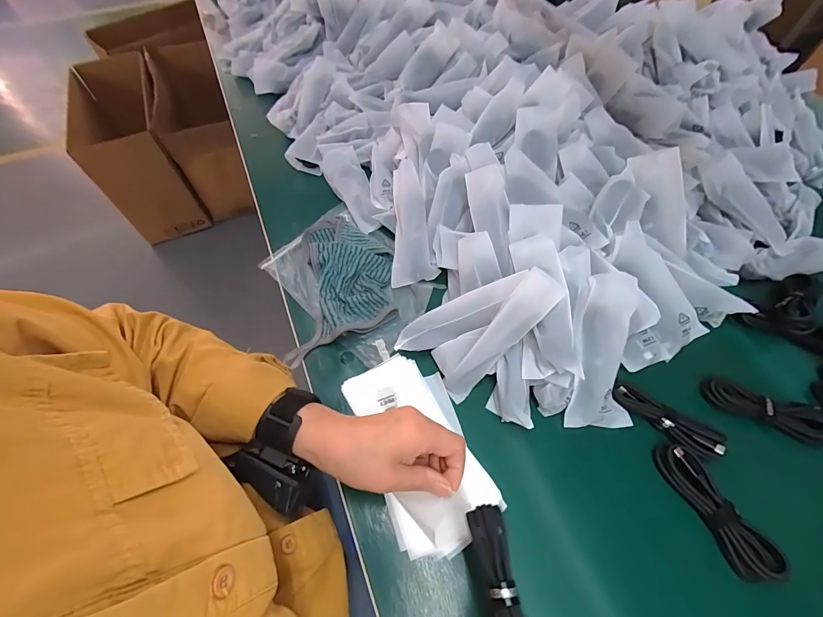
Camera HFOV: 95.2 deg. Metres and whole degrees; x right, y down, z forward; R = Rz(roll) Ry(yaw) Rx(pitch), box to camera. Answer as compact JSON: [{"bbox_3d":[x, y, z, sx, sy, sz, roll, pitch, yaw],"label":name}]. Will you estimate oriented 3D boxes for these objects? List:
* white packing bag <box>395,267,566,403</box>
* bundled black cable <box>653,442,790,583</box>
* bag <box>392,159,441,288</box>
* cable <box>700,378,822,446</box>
[{"bbox_3d":[0.064,0.011,0.376,0.148,0.030,0.087,-49,65,17],"label":"white packing bag"},{"bbox_3d":[0.269,0.176,0.333,0.031,0.022,0.113,-21,61,-12],"label":"bundled black cable"},{"bbox_3d":[-0.001,-0.109,0.471,0.052,0.017,0.164,-4,79,-2],"label":"bag"},{"bbox_3d":[0.355,0.103,0.376,0.112,0.019,0.040,16,60,9],"label":"cable"}]

